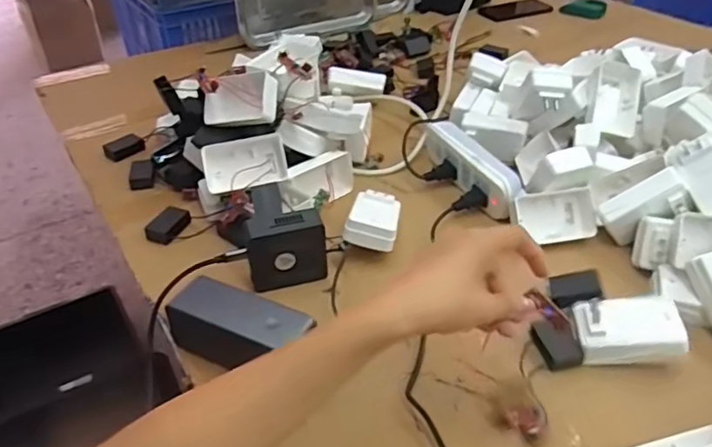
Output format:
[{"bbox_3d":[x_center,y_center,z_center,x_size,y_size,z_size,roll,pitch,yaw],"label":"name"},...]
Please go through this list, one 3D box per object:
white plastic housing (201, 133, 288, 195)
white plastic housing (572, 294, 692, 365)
[{"bbox_3d":[-0.125,-0.065,0.655,0.091,0.048,0.045,-12,39,-14],"label":"white plastic housing"},{"bbox_3d":[0.238,0.091,0.509,0.087,0.029,0.053,-3,41,5],"label":"white plastic housing"}]

